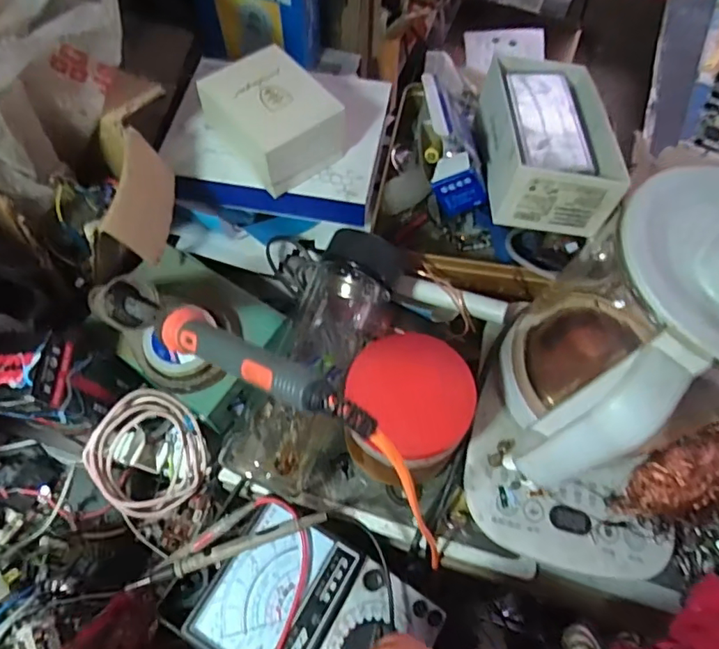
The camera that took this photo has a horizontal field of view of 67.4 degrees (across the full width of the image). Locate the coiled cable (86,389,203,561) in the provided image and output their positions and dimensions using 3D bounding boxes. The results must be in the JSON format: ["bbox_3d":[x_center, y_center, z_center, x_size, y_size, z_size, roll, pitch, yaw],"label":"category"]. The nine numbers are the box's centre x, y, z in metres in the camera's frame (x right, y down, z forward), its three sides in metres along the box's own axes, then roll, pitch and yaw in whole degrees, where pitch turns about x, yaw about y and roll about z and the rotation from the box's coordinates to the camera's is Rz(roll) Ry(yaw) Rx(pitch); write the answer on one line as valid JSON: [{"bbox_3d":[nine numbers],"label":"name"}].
[{"bbox_3d":[-0.166,0.110,0.423,0.094,0.025,0.105,38,80,-30],"label":"coiled cable"}]

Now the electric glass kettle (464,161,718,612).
[{"bbox_3d":[0.187,0.048,0.376,0.177,0.237,0.225,11,65,3],"label":"electric glass kettle"}]

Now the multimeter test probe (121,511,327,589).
[{"bbox_3d":[-0.095,0.166,0.395,0.147,0.013,0.012,-16,67,-9],"label":"multimeter test probe"}]

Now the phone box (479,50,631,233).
[{"bbox_3d":[0.181,-0.183,0.508,0.108,0.055,0.197,3,65,-1],"label":"phone box"}]

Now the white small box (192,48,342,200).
[{"bbox_3d":[-0.084,-0.186,0.503,0.096,0.066,0.106,-37,71,-17],"label":"white small box"}]

